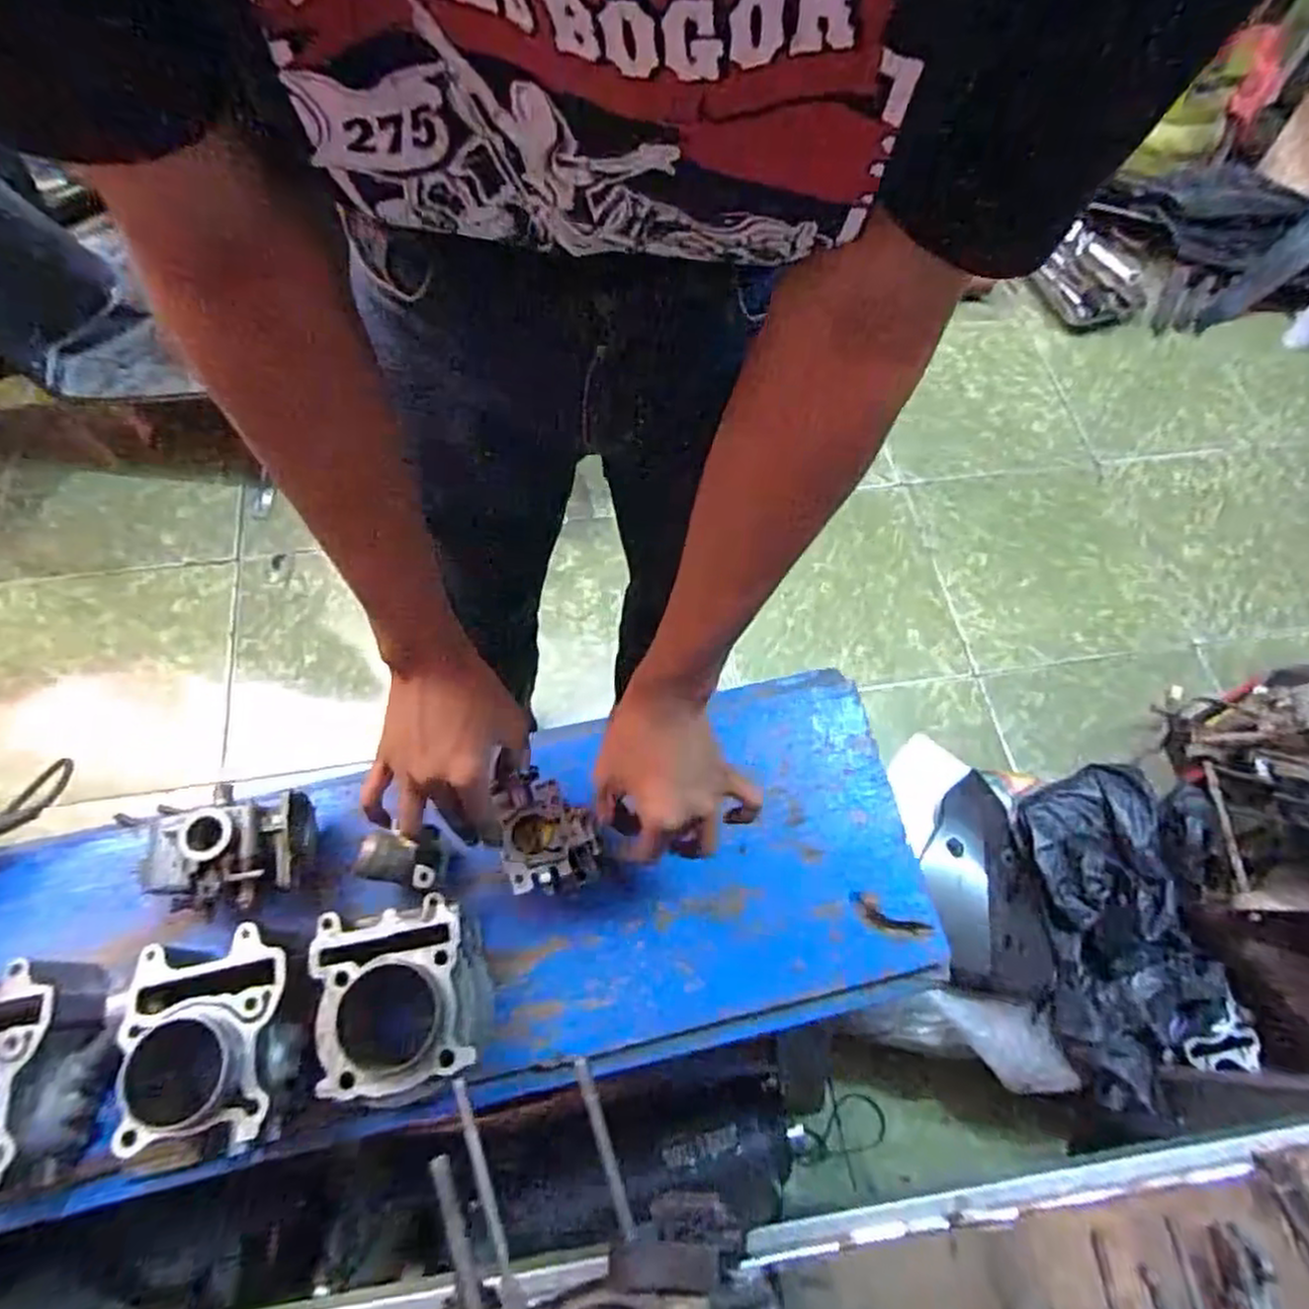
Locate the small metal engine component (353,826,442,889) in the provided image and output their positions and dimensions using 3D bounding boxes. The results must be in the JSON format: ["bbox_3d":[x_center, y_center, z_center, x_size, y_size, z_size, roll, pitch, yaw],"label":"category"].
[{"bbox_3d":[-0.193,0.156,0.582,0.052,0.063,0.045,8,64,1],"label":"small metal engine component"}]

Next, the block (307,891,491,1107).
[{"bbox_3d":[-0.178,0.247,0.538,0.110,0.072,0.123,-10,65,-8],"label":"block"}]

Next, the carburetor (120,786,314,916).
[{"bbox_3d":[-0.328,0.150,0.567,0.114,0.073,0.088,-7,65,-7],"label":"carburetor"}]

